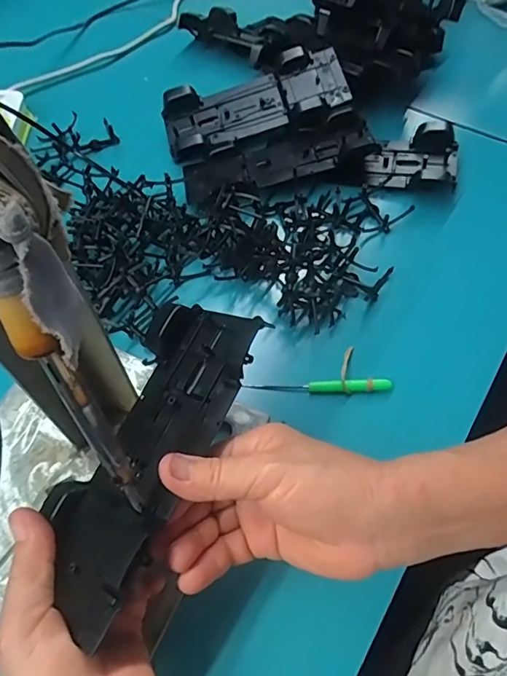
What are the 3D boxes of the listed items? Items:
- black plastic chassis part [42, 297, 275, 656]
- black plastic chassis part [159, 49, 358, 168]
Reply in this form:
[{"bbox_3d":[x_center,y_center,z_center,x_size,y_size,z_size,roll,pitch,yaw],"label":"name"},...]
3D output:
[{"bbox_3d":[-0.060,0.057,0.282,0.074,0.038,0.188,18,62,12],"label":"black plastic chassis part"},{"bbox_3d":[0.001,-0.245,0.518,0.193,0.038,0.088,-17,58,8],"label":"black plastic chassis part"}]

